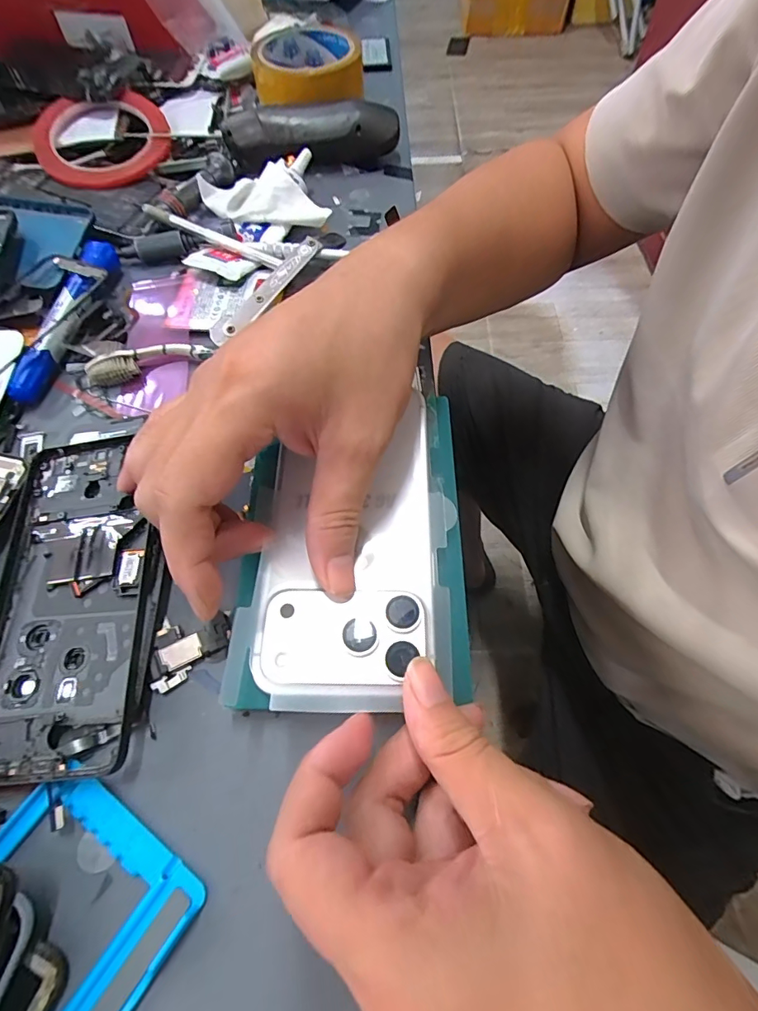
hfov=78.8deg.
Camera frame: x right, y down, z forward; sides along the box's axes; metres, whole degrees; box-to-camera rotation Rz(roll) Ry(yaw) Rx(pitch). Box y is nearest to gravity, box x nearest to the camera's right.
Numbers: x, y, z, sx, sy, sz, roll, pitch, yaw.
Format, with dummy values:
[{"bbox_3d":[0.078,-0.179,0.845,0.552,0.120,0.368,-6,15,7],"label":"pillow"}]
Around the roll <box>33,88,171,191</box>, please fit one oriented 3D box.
[{"bbox_3d":[-0.230,-0.306,0.388,0.107,0.027,0.098,1,62,-2],"label":"roll"}]

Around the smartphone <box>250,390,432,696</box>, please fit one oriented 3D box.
[{"bbox_3d":[-0.015,0.010,0.220,0.077,0.009,0.144,2,62,-1],"label":"smartphone"}]

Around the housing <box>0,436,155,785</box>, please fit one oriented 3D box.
[{"bbox_3d":[-0.152,0.040,0.225,0.081,0.014,0.161,-6,63,-1],"label":"housing"}]

